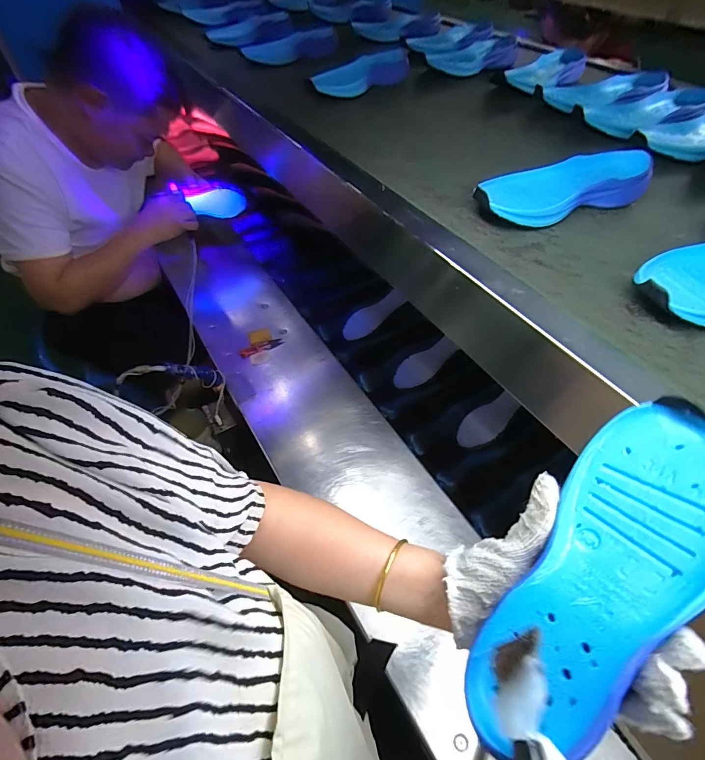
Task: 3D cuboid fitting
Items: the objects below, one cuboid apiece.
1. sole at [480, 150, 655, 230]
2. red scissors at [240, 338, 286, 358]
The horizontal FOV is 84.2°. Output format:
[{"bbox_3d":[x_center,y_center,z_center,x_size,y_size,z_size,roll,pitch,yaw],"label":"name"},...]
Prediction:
[{"bbox_3d":[0.254,-0.237,0.479,0.224,0.047,0.083,-16,55,-14],"label":"sole"},{"bbox_3d":[-0.214,-0.075,0.925,0.104,0.011,0.026,-21,56,-16],"label":"red scissors"}]

